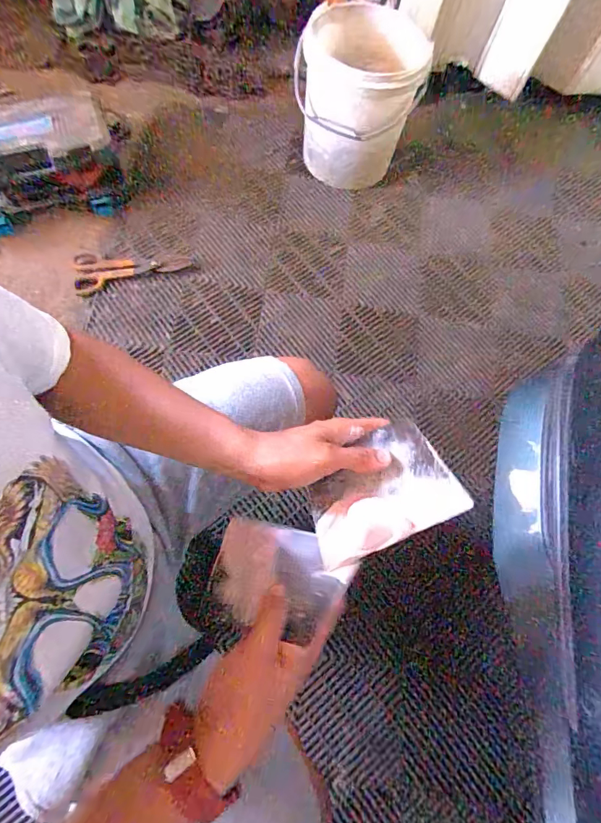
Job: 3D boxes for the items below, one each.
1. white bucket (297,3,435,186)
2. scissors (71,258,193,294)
[{"bbox_3d":[0.149,-0.832,1.129,0.300,0.295,0.300,2,72,-5],"label":"white bucket"},{"bbox_3d":[-0.425,-0.368,1.073,0.281,0.017,0.095,-12,73,-9],"label":"scissors"}]

